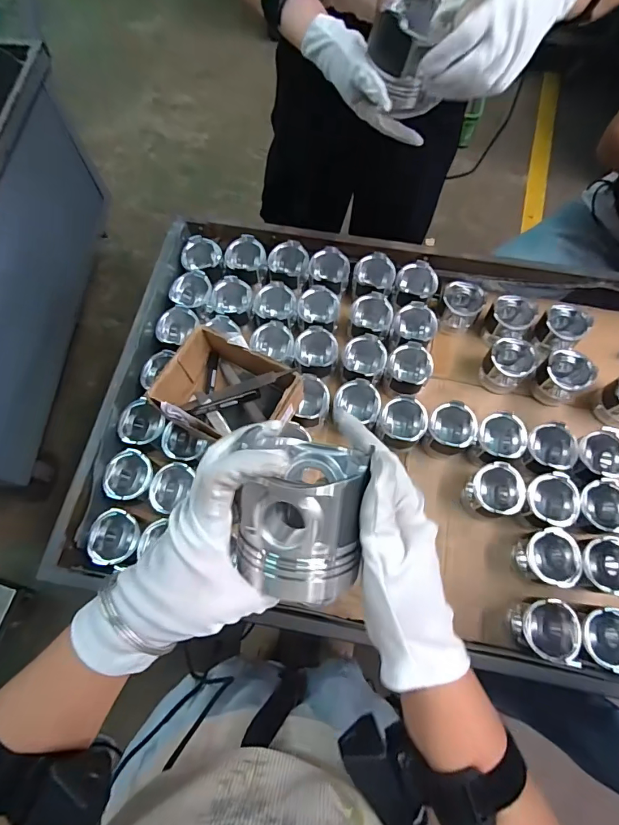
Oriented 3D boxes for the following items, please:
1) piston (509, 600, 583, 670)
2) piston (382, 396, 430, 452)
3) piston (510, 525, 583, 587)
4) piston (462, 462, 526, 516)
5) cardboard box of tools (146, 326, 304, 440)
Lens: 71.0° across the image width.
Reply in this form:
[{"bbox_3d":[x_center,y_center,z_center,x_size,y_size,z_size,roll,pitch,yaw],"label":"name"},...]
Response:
[{"bbox_3d":[0.366,0.338,0.679,0.085,0.075,0.078,0,69,0],"label":"piston"},{"bbox_3d":[0.170,0.020,0.799,0.079,0.082,0.084,0,69,0],"label":"piston"},{"bbox_3d":[0.391,0.239,0.713,0.088,0.073,0.086,9,69,3],"label":"piston"},{"bbox_3d":[0.316,0.138,0.753,0.090,0.077,0.086,0,69,0],"label":"piston"},{"bbox_3d":[-0.133,-0.020,0.730,0.201,0.120,0.161,29,72,11],"label":"cardboard box of tools"}]

